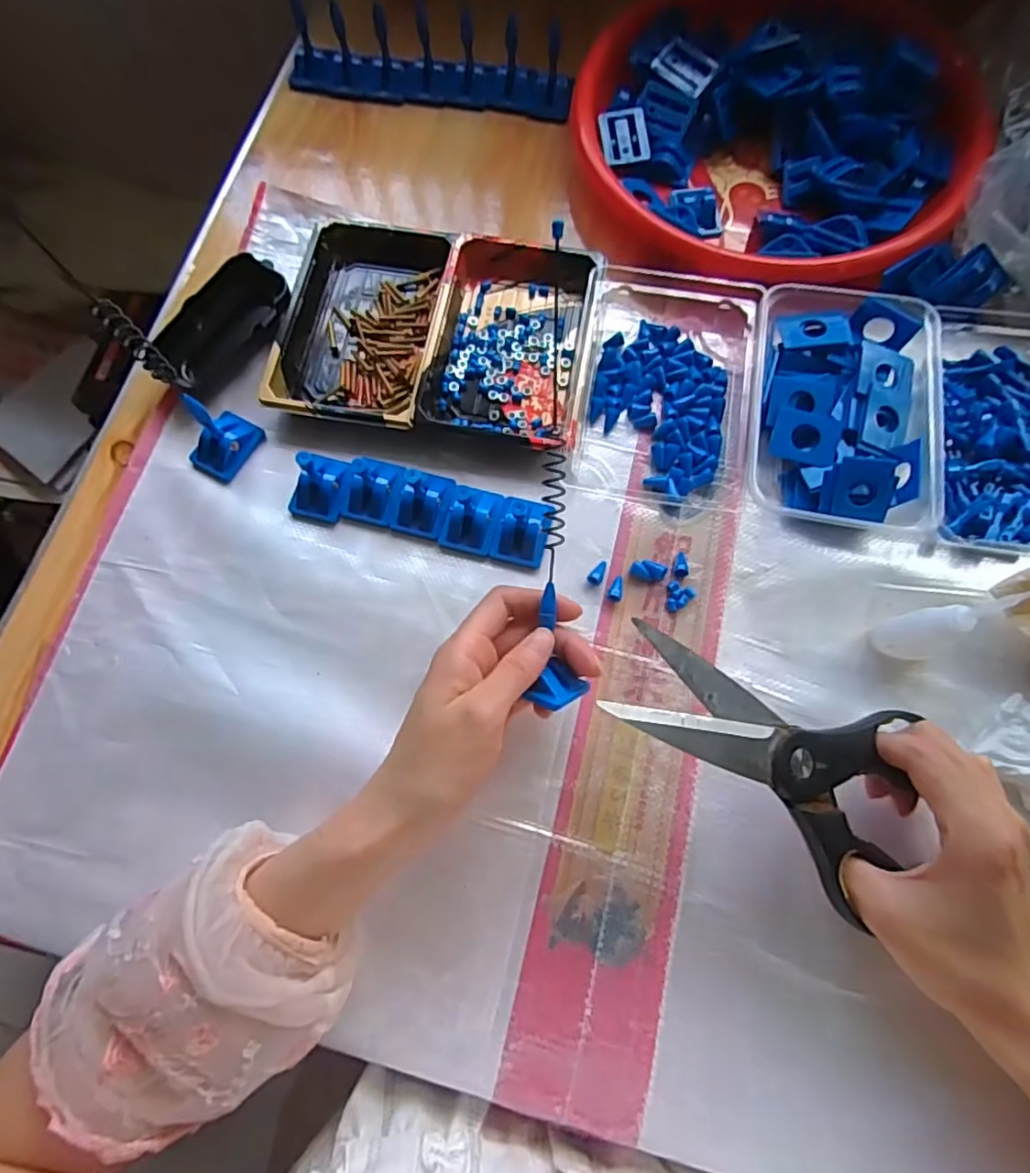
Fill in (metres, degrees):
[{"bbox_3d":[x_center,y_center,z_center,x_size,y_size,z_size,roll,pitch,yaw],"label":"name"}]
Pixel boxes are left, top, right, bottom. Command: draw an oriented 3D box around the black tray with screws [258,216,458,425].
[{"bbox_3d":[-0.107,-0.187,0.441,0.107,0.021,0.160,9,73,4],"label":"black tray with screws"}]

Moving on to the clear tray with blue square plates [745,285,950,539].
[{"bbox_3d":[0.209,-0.116,0.400,0.110,0.037,0.153,10,73,5],"label":"clear tray with blue square plates"}]

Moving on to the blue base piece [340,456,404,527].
[{"bbox_3d":[-0.094,-0.062,0.404,0.035,0.020,0.037,13,73,5],"label":"blue base piece"}]

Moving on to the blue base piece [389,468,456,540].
[{"bbox_3d":[-0.060,-0.055,0.399,0.034,0.022,0.040,15,73,6],"label":"blue base piece"}]

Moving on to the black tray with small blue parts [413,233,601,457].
[{"bbox_3d":[-0.001,-0.177,0.433,0.108,0.025,0.153,10,73,5],"label":"black tray with small blue parts"}]

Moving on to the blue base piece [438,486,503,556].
[{"bbox_3d":[-0.028,-0.044,0.396,0.033,0.018,0.041,16,73,6],"label":"blue base piece"}]

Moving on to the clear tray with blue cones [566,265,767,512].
[{"bbox_3d":[0.105,-0.147,0.419,0.110,0.032,0.184,10,73,5],"label":"clear tray with blue cones"}]

